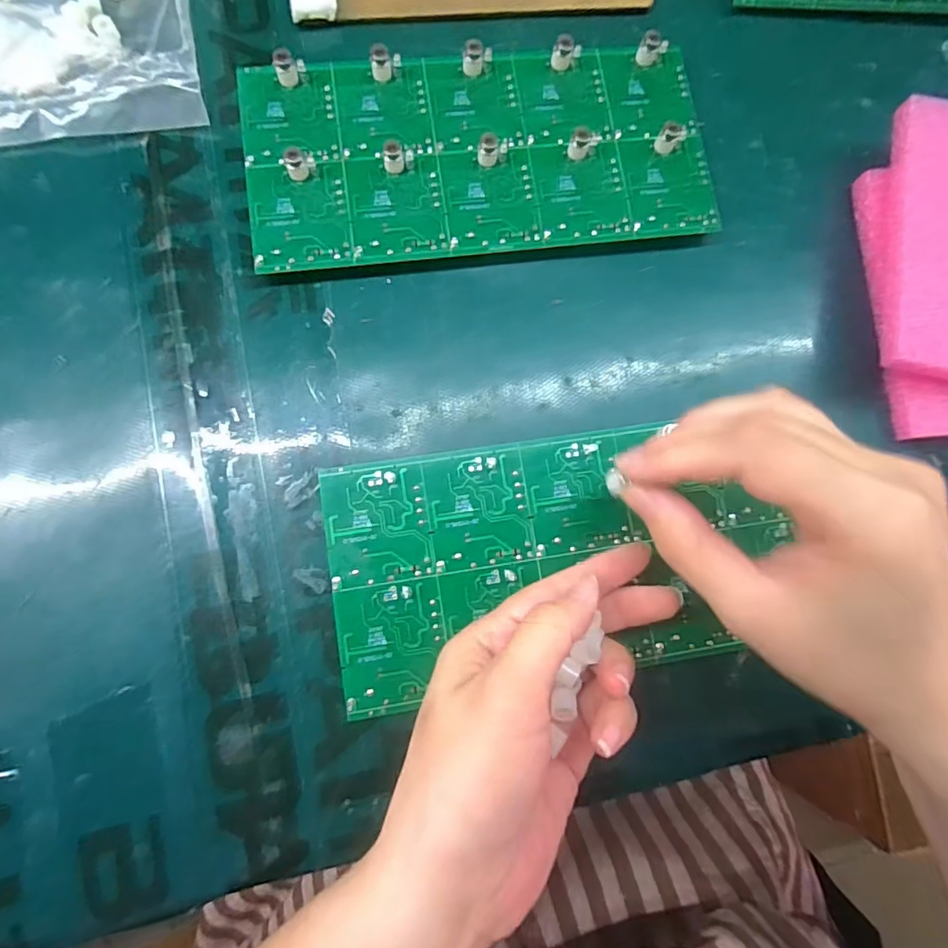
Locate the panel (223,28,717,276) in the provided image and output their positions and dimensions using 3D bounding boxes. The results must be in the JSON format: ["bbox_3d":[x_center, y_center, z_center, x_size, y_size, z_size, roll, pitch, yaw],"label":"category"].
[{"bbox_3d":[0.004,-0.159,0.261,0.222,0.018,0.104,-8,84,-6],"label":"panel"}]

